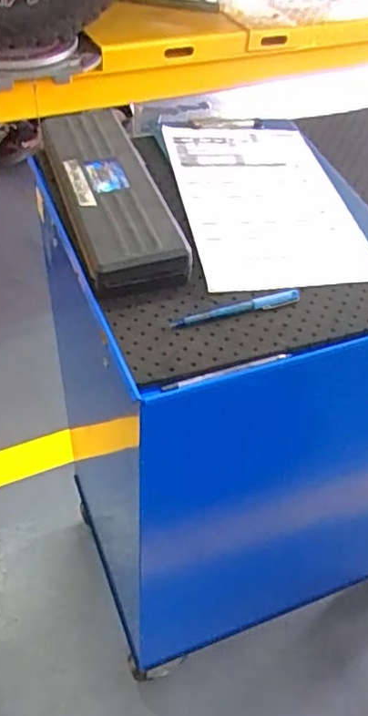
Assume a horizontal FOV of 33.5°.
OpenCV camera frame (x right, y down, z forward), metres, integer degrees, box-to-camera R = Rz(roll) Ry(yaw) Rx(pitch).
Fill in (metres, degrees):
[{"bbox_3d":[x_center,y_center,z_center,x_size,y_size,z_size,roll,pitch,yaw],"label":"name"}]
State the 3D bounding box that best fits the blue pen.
[{"bbox_3d":[0.057,-0.053,0.654,0.148,0.008,0.018,-12,49,-15],"label":"blue pen"}]

